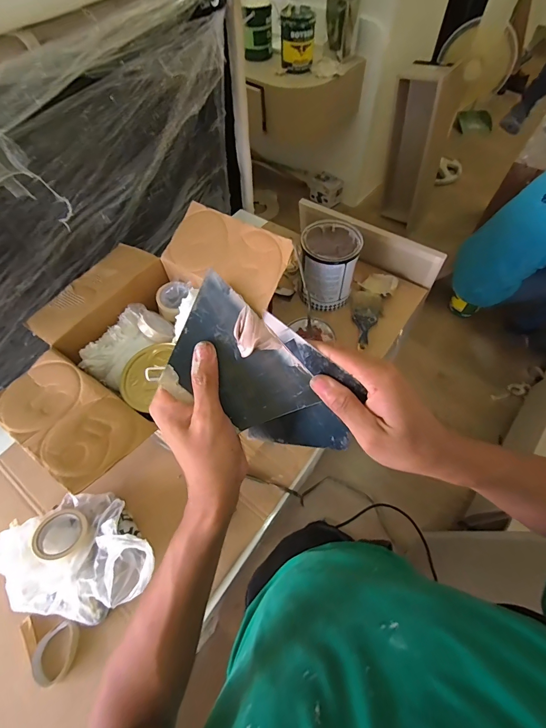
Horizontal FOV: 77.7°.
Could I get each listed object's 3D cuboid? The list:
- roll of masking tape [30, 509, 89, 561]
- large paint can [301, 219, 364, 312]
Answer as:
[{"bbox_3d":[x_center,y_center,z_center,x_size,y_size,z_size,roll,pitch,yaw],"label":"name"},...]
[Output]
[{"bbox_3d":[-0.425,0.349,0.687,0.094,0.019,0.091,12,44,3],"label":"roll of masking tape"},{"bbox_3d":[0.166,-0.287,0.999,0.156,0.198,0.163,-1,60,1],"label":"large paint can"}]

